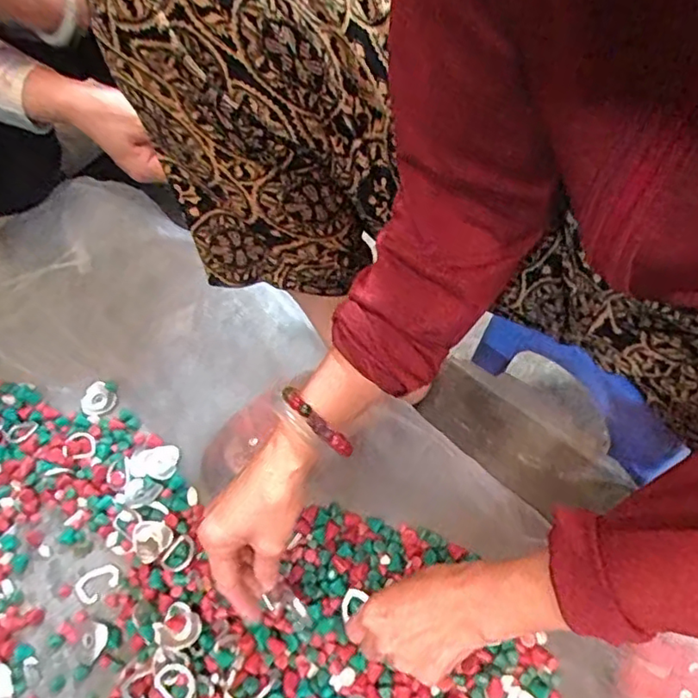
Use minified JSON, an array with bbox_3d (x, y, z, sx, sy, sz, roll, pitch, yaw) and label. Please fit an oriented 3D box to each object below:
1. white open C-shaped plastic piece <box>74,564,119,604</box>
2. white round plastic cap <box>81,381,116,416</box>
[{"bbox_3d":[-0.231,0.214,0.560,0.040,0.006,0.029,-38,63,-19],"label":"white open C-shaped plastic piece"},{"bbox_3d":[-0.263,0.053,0.635,0.034,0.008,0.033,-2,58,3],"label":"white round plastic cap"}]

